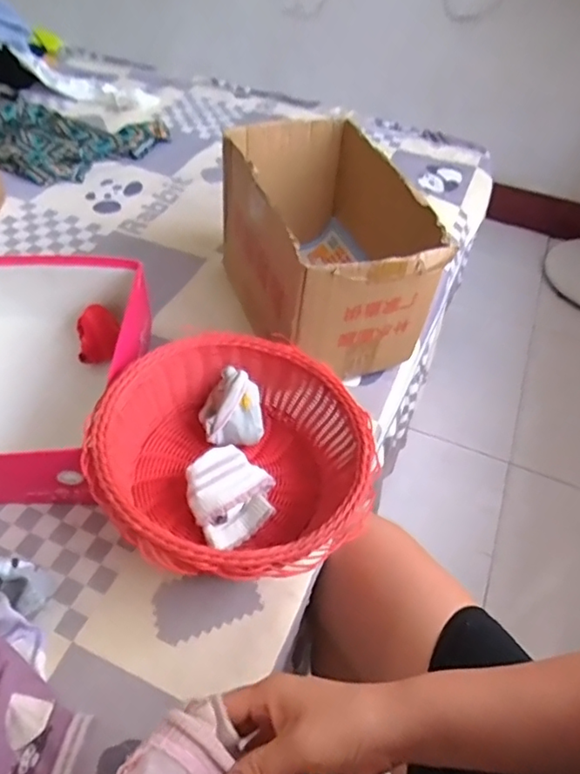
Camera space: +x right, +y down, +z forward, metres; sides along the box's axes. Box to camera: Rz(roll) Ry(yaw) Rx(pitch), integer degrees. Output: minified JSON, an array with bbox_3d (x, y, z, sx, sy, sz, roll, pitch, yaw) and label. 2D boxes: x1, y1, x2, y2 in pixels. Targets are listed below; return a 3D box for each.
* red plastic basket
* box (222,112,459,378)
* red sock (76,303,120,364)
[{"bbox_3d":[-0.056,0.082,0.600,0.271,0.116,0.265,3,48,-3],"label":"red plastic basket"},{"bbox_3d":[0.040,-0.182,0.772,0.204,0.205,0.328,-11,50,-15],"label":"box"},{"bbox_3d":[-0.255,-0.068,0.761,0.055,0.046,0.081,-6,49,-11],"label":"red sock"}]

